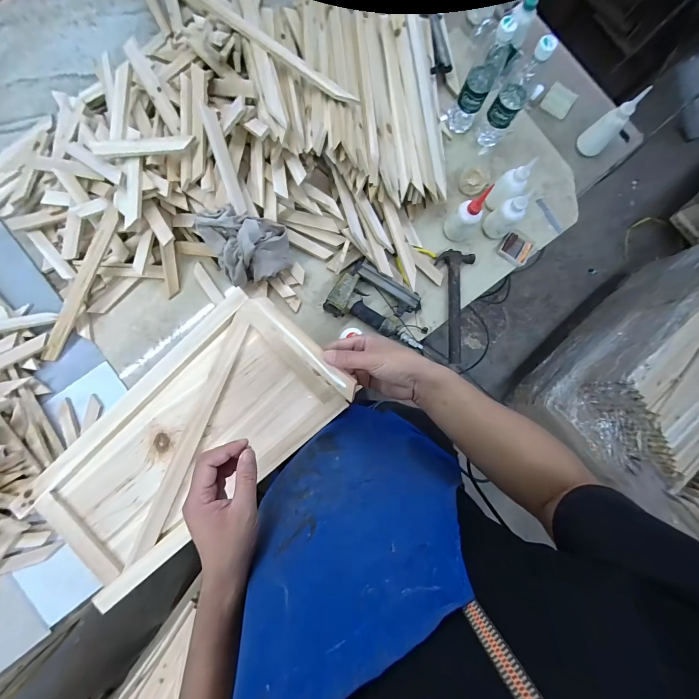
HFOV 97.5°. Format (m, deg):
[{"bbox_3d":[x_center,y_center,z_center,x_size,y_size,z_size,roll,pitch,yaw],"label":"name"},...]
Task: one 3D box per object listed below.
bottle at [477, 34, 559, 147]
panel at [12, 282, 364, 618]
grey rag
[{"bbox_3d":[0.361,-0.559,0.677,0.068,0.222,0.068,-44,90,-6],"label":"bottle"},{"bbox_3d":[-0.248,0.138,0.468,0.450,0.034,0.244,-43,93,-6],"label":"panel"},{"bbox_3d":[-0.214,-0.218,0.641,0.167,0.095,0.138,-17,87,-5],"label":"grey rag"}]

